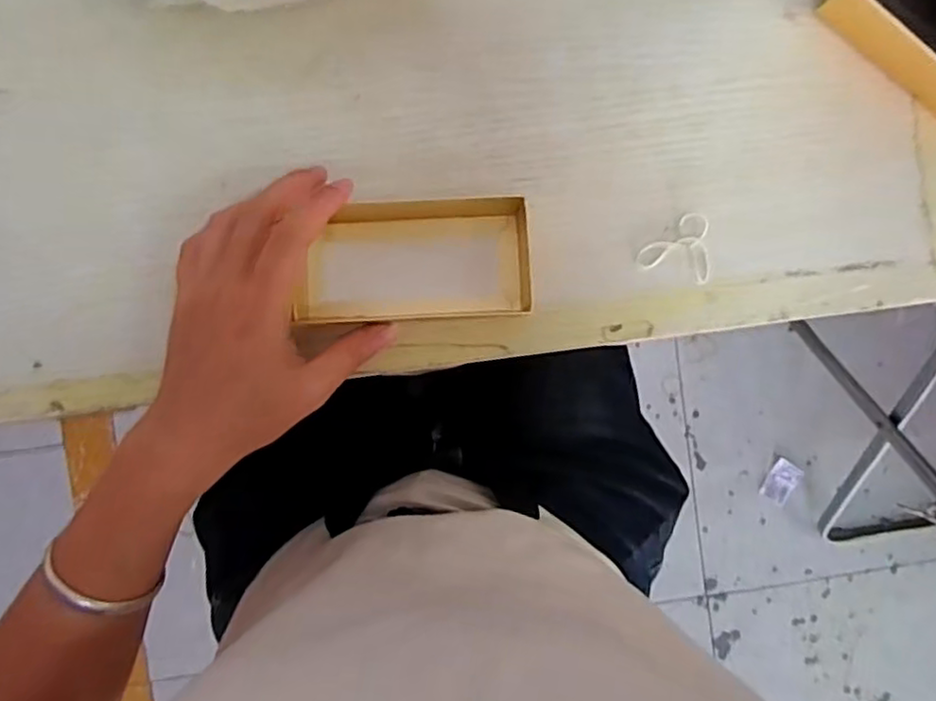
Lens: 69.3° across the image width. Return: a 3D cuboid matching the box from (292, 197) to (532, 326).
[{"bbox_3d":[-0.027,-0.046,0.342,0.117,0.030,0.060,-4,95,-3],"label":"box"}]

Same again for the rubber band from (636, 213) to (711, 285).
[{"bbox_3d":[0.114,-0.057,0.363,0.039,0.004,0.035,15,90,-4],"label":"rubber band"}]

